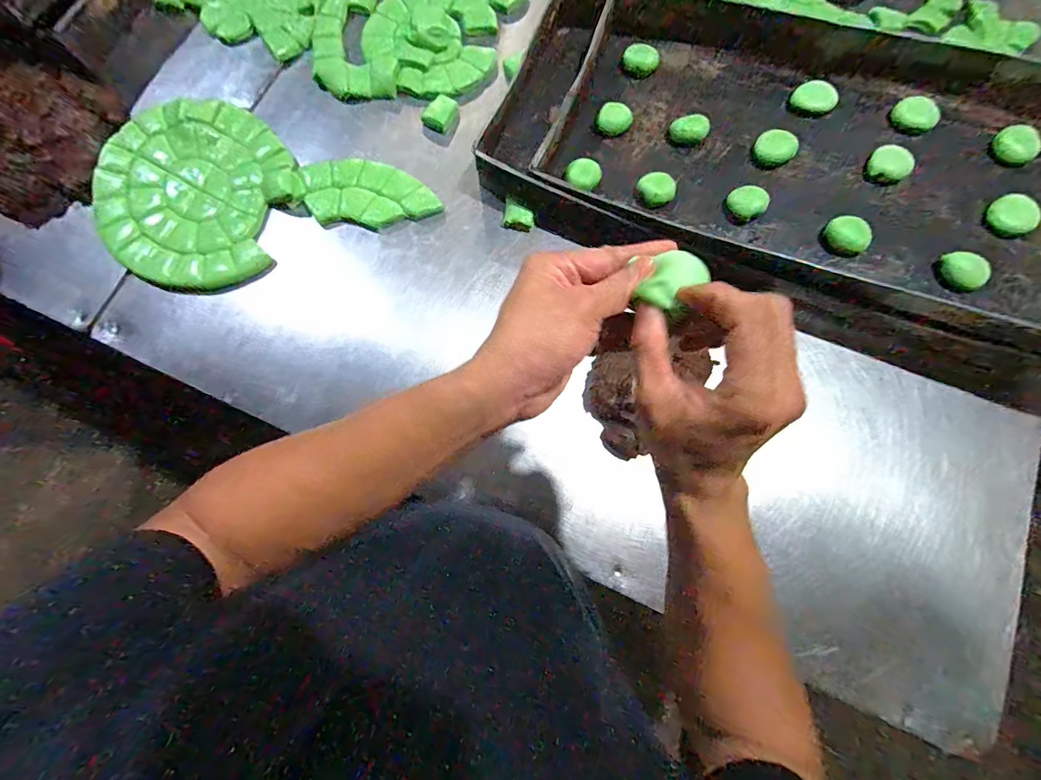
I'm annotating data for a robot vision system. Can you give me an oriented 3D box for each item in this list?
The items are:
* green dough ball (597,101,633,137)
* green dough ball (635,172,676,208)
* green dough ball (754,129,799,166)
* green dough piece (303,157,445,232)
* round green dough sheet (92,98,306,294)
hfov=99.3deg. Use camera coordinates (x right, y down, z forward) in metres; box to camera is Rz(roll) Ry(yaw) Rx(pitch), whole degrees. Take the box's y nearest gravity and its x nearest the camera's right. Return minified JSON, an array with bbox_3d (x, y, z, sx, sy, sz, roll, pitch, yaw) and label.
[{"bbox_3d":[0.140,-0.401,0.657,0.047,0.019,0.046,0,76,0],"label":"green dough ball"},{"bbox_3d":[0.191,-0.281,0.624,0.052,0.025,0.050,0,76,0],"label":"green dough ball"},{"bbox_3d":[0.357,-0.338,0.624,0.051,0.031,0.049,0,76,0],"label":"green dough ball"},{"bbox_3d":[-0.216,-0.291,0.649,0.193,0.021,0.108,2,76,1],"label":"green dough piece"},{"bbox_3d":[-0.472,-0.293,0.645,0.263,0.020,0.319,-39,79,-9],"label":"round green dough sheet"}]

